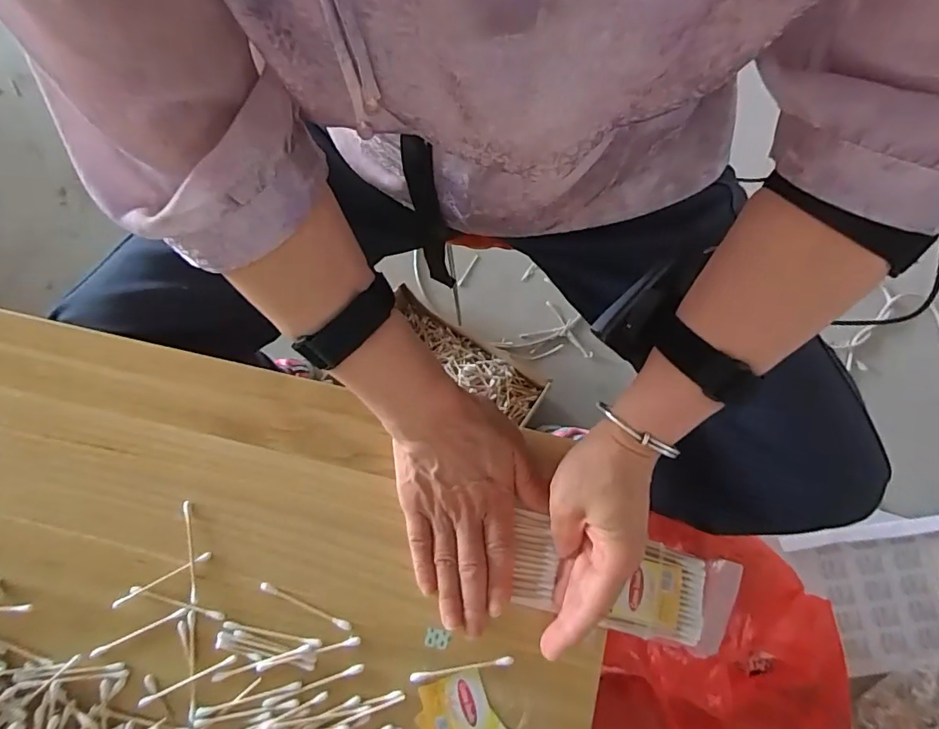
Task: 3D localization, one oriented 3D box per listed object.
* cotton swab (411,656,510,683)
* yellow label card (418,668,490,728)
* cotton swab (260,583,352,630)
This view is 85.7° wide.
[{"bbox_3d":[-0.005,0.216,0.359,0.073,0.004,0.007,-9,76,-2],"label":"cotton swab"},{"bbox_3d":[-0.010,0.238,0.352,0.043,0.004,0.040,-18,76,-5],"label":"yellow label card"},{"bbox_3d":[-0.119,0.175,0.366,0.072,0.004,0.006,23,77,6],"label":"cotton swab"}]

